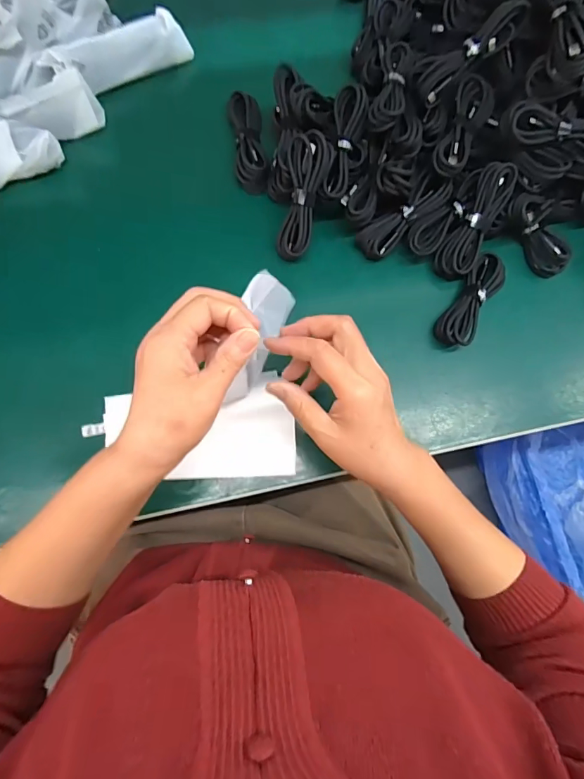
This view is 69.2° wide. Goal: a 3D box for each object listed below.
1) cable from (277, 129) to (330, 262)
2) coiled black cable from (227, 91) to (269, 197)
[{"bbox_3d":[0.008,-0.182,0.405,0.035,0.018,0.111,10,110,-2],"label":"cable"},{"bbox_3d":[-0.045,-0.259,0.443,0.033,0.017,0.110,-7,79,-5],"label":"coiled black cable"}]

